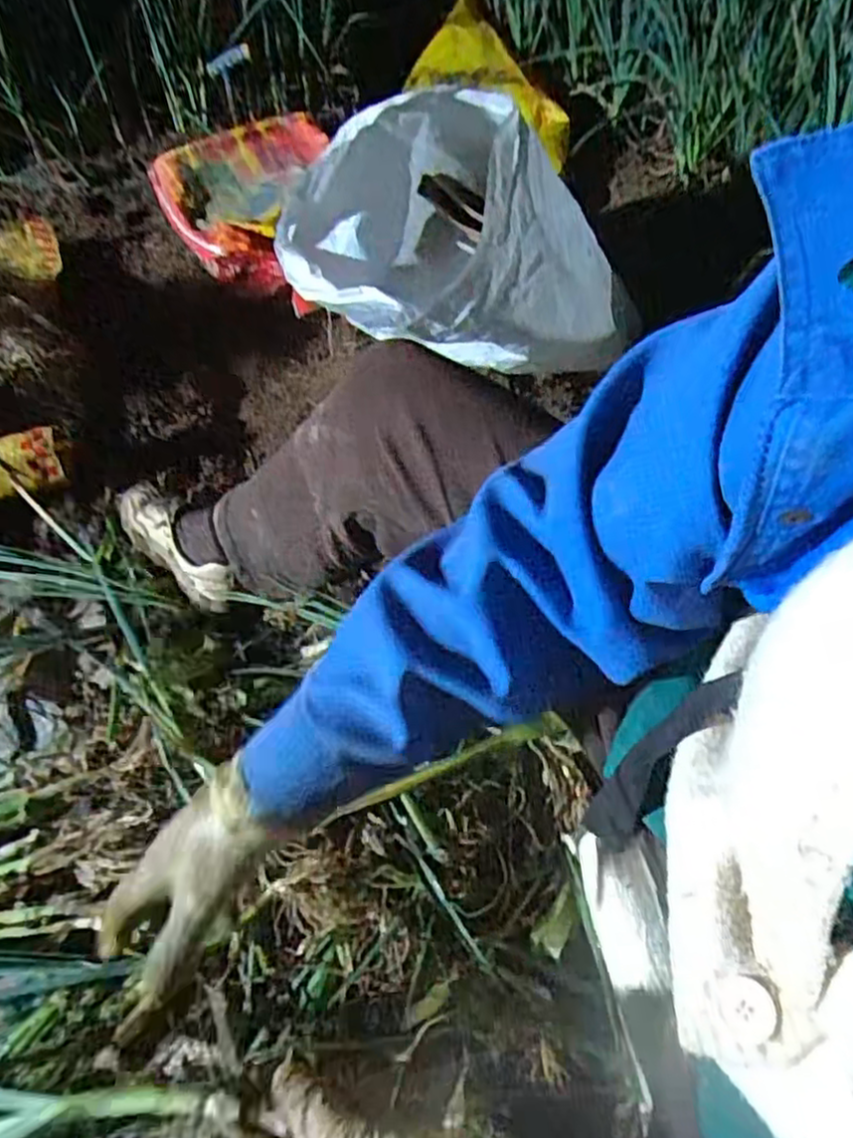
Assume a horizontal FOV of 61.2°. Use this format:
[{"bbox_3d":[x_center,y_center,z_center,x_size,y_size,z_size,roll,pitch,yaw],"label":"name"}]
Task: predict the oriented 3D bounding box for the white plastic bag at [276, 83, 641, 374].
[{"bbox_3d":[0.033,-0.483,1.049,0.408,0.387,0.444,-33,58,-22],"label":"white plastic bag"}]

